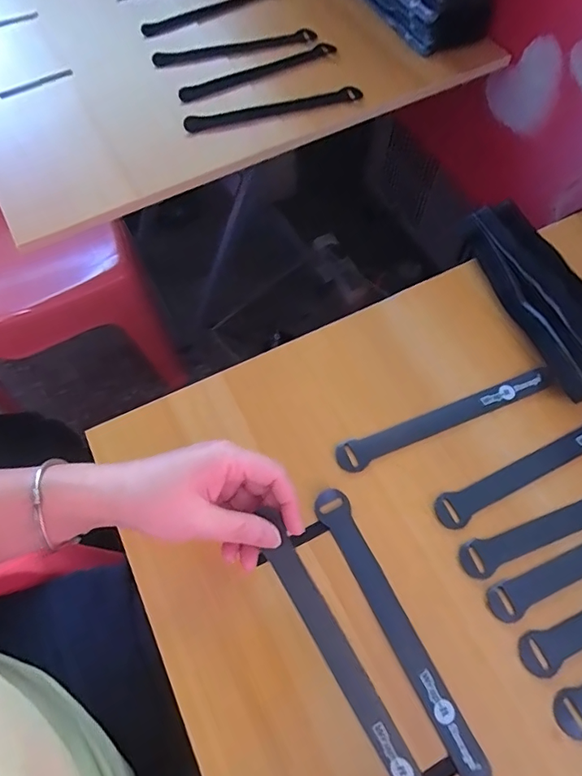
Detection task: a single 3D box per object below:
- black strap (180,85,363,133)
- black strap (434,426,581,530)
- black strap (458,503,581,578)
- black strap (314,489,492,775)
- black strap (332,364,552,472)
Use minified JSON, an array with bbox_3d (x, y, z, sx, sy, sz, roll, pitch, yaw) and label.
[{"bbox_3d":[-0.016,-0.302,0.513,0.201,0.006,0.021,-19,65,-8],"label":"black strap"},{"bbox_3d":[0.202,0.058,0.373,0.199,0.004,0.024,-23,65,-10],"label":"black strap"},{"bbox_3d":[0.216,0.094,0.352,0.198,0.004,0.023,-20,65,-8],"label":"black strap"},{"bbox_3d":[0.071,0.161,0.326,0.024,0.010,0.195,-26,66,-11],"label":"black strap"},{"bbox_3d":[0.129,0.023,0.389,0.197,0.004,0.023,-21,65,-12],"label":"black strap"}]

